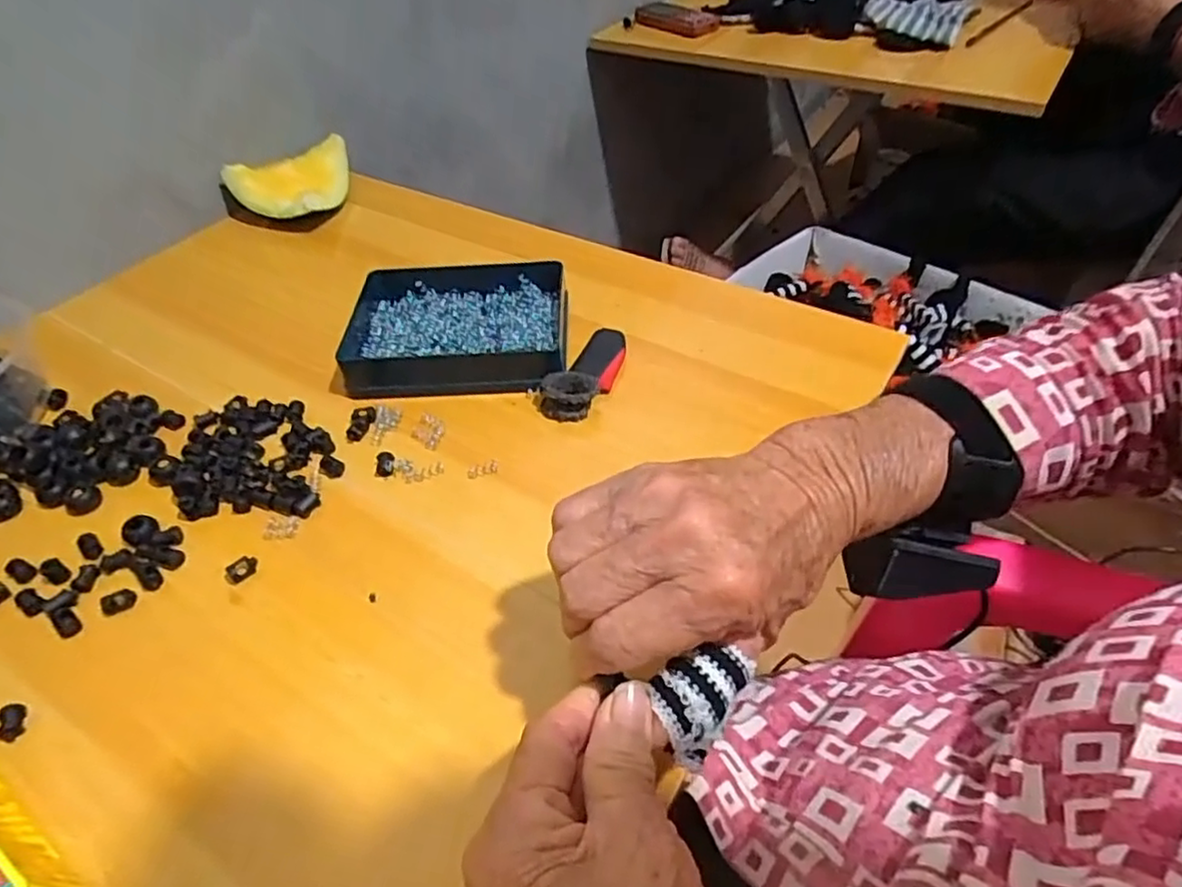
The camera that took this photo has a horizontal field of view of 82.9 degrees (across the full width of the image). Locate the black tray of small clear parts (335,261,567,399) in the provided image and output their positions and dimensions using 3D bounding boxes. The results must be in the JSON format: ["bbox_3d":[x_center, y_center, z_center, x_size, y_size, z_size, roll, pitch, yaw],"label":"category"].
[{"bbox_3d":[-0.095,-0.081,0.469,0.151,0.029,0.111,-1,46,3],"label":"black tray of small clear parts"}]

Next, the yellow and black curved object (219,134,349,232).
[{"bbox_3d":[-0.273,-0.232,0.618,0.121,0.042,0.101,-23,49,-18],"label":"yellow and black curved object"}]

